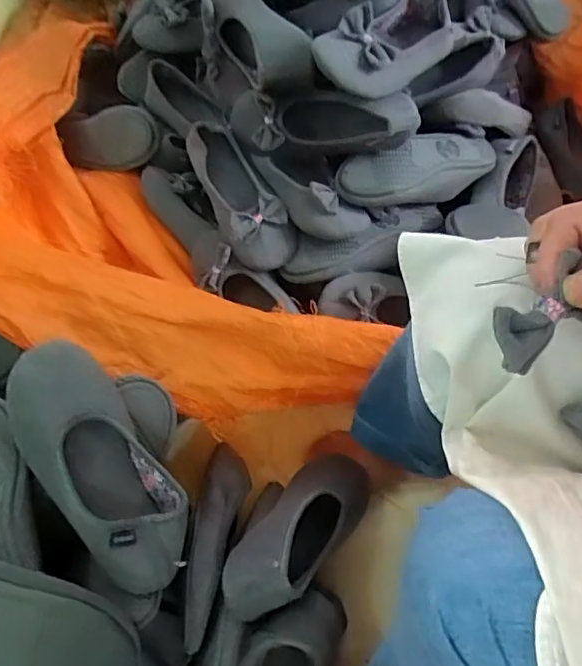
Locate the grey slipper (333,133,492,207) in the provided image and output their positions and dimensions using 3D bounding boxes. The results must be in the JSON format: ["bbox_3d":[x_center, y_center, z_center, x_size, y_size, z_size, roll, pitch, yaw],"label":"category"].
[{"bbox_3d":[0.178,-0.224,0.760,0.243,0.053,0.078,-20,63,-15],"label":"grey slipper"}]

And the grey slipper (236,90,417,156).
[{"bbox_3d":[0.035,-0.270,0.720,0.250,0.092,0.070,6,58,18],"label":"grey slipper"}]

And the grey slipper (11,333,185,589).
[{"bbox_3d":[-0.176,0.120,0.509,0.099,0.060,0.242,-30,88,-20],"label":"grey slipper"}]

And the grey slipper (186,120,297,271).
[{"bbox_3d":[-0.070,-0.193,0.772,0.092,0.060,0.230,-30,78,3],"label":"grey slipper"}]

